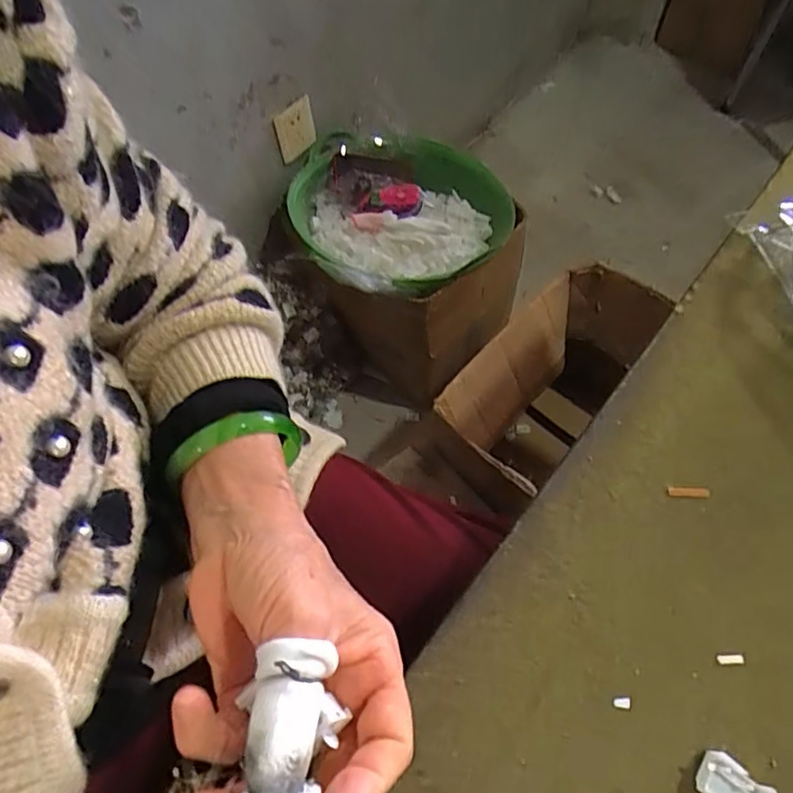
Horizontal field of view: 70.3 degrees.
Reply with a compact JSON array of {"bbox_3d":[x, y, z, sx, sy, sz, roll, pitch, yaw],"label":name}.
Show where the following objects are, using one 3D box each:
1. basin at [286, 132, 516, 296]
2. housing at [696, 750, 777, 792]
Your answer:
[{"bbox_3d":[-0.001,-0.326,0.997,0.358,0.114,0.381,-1,60,2],"label":"basin"},{"bbox_3d":[0.142,0.167,0.239,0.028,0.010,0.018,32,65,20],"label":"housing"}]

